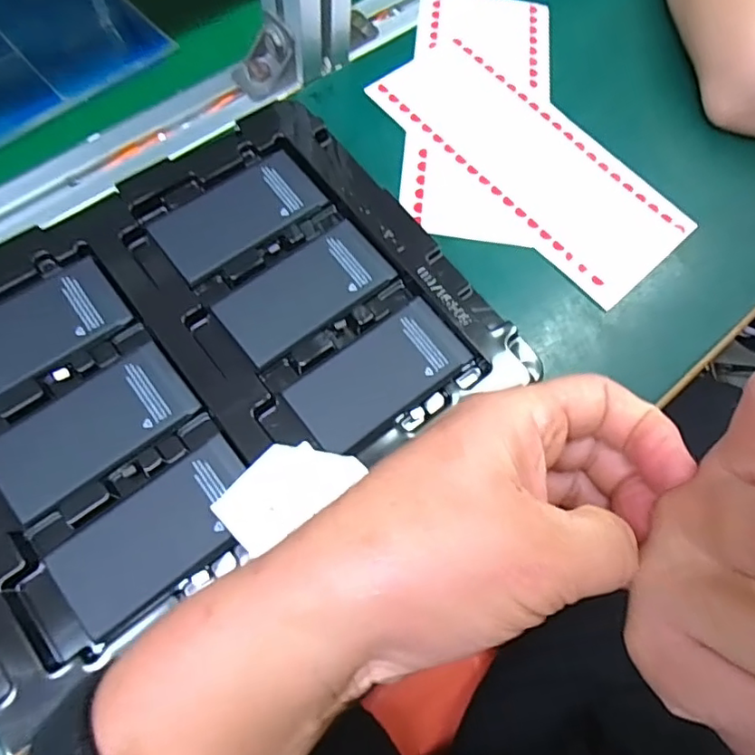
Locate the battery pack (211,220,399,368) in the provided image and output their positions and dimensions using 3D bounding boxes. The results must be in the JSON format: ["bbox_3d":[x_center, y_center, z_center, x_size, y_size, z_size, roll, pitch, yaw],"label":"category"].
[{"bbox_3d":[-0.037,-0.044,0.297,0.086,0.007,0.043,-35,75,-16],"label":"battery pack"}]

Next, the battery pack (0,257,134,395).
[{"bbox_3d":[-0.168,-0.021,0.275,0.087,0.004,0.046,-34,75,-16],"label":"battery pack"}]

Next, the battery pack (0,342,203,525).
[{"bbox_3d":[-0.130,0.023,0.263,0.087,0.006,0.044,-38,76,-17],"label":"battery pack"}]

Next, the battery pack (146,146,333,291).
[{"bbox_3d":[-0.074,-0.087,0.308,0.087,0.005,0.044,-37,75,-17],"label":"battery pack"}]

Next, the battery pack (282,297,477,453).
[{"bbox_3d":[0.001,-0.001,0.283,0.087,0.005,0.043,-35,75,-16],"label":"battery pack"}]

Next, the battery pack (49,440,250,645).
[{"bbox_3d":[-0.093,0.067,0.248,0.086,0.006,0.043,-38,76,-17],"label":"battery pack"}]

